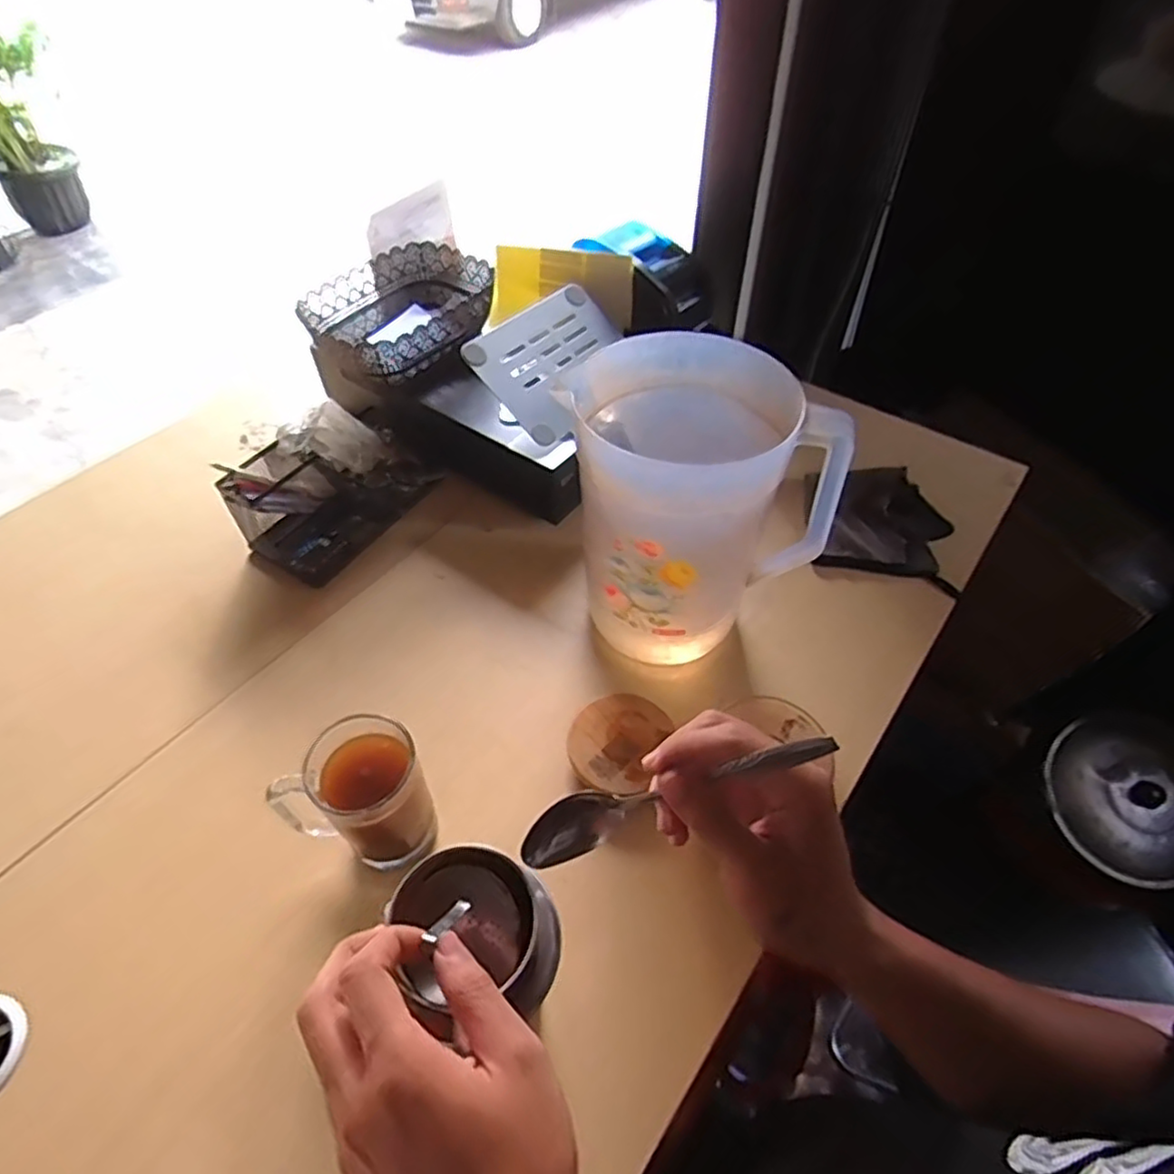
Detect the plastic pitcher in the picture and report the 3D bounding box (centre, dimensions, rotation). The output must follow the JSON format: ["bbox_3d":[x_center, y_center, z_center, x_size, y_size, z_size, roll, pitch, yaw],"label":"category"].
[{"bbox_3d":[0.079,-0.064,0.583,0.177,0.252,0.159,-14,53,-12],"label":"plastic pitcher"}]

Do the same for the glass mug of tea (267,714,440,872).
[{"bbox_3d":[-0.152,0.156,0.491,0.073,0.121,0.078,31,57,23],"label":"glass mug of tea"}]

